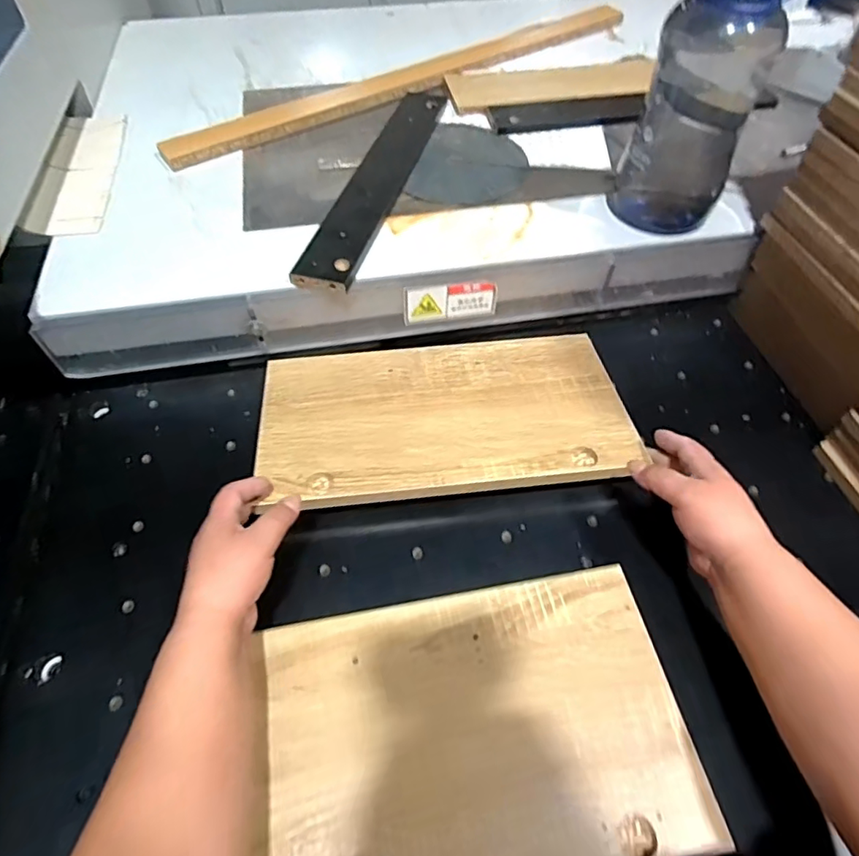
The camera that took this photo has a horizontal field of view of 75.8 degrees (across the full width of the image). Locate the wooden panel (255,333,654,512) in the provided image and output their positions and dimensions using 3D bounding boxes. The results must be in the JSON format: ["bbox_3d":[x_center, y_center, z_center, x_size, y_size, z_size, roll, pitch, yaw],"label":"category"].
[{"bbox_3d":[0.015,-0.015,0.557,0.358,0.009,0.204,-4,48,-3],"label":"wooden panel"}]

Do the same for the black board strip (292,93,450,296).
[{"bbox_3d":[-0.056,-0.298,0.645,0.063,0.021,0.397,13,59,10],"label":"black board strip"}]

